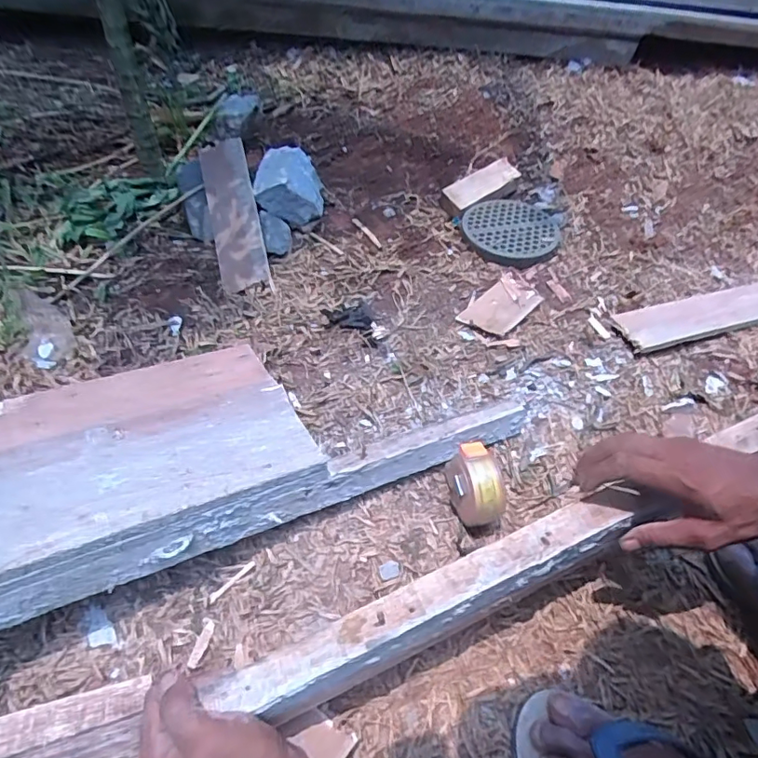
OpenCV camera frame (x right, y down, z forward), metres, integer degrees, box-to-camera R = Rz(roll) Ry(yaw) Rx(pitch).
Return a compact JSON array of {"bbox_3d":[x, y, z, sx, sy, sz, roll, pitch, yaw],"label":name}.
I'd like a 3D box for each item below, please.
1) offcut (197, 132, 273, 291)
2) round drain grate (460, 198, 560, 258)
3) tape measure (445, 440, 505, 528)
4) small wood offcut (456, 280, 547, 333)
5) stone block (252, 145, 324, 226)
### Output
[{"bbox_3d":[-0.237,-0.272,0.847,0.078,0.015,0.284,-18,70,6],"label":"offcut"},{"bbox_3d":[0.233,-0.265,0.924,0.163,0.018,0.160,2,50,-2],"label":"round drain grate"},{"bbox_3d":[0.099,0.113,0.560,0.043,0.071,0.080,-5,50,-8],"label":"tape measure"},{"bbox_3d":[0.181,-0.108,0.787,0.075,0.011,0.116,35,56,24],"label":"small wood offcut"},{"bbox_3d":[-0.151,-0.326,0.887,0.114,0.102,0.096,-5,50,-8],"label":"stone block"}]

